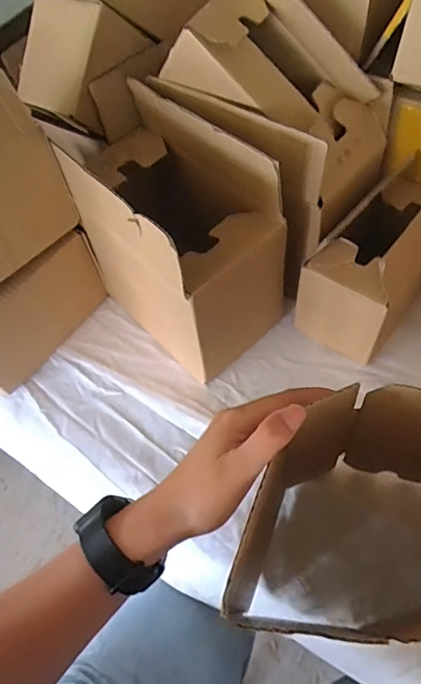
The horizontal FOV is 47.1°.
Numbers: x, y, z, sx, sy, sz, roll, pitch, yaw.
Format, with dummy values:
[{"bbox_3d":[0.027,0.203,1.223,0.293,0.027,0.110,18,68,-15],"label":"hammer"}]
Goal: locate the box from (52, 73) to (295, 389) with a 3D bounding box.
[{"bbox_3d":[-0.047,-0.120,0.532,0.141,0.204,0.243,-39,62,-20],"label":"box"}]

